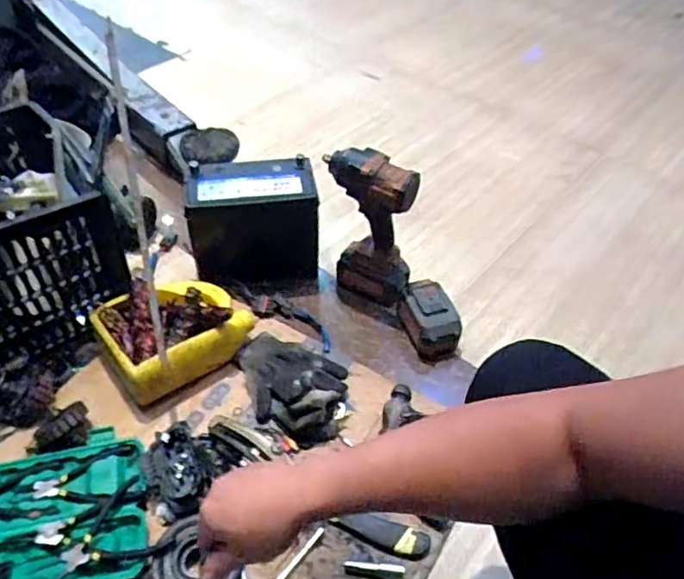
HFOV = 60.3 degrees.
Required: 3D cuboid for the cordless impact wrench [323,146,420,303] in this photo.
[{"bbox_3d":[0.055,-0.110,1.050,0.145,0.267,0.069,18,48,14],"label":"cordless impact wrench"}]

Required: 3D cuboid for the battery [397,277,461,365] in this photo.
[{"bbox_3d":[0.157,0.057,1.061,0.085,0.083,0.134,-21,51,-21],"label":"battery"}]

